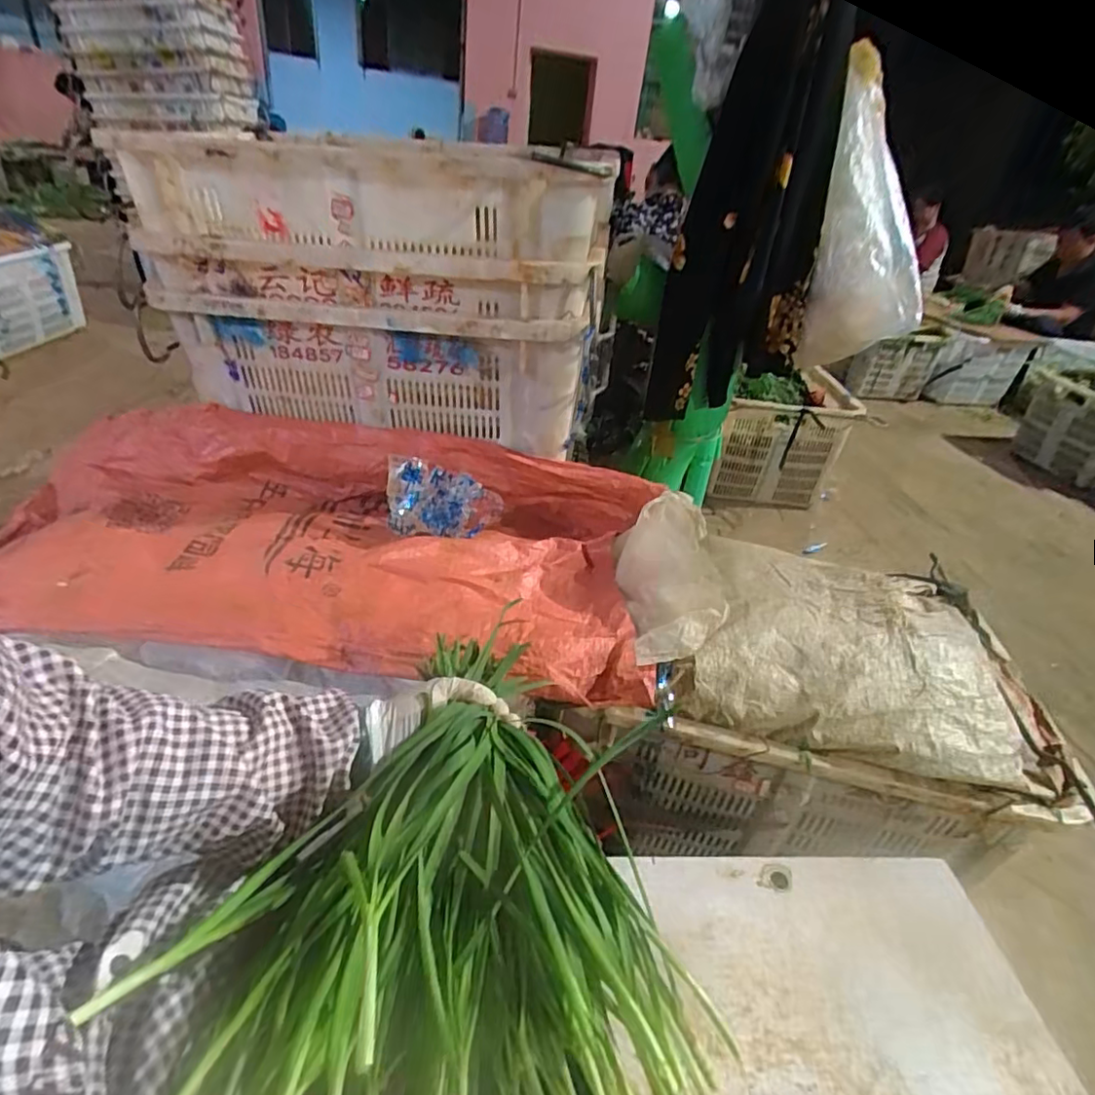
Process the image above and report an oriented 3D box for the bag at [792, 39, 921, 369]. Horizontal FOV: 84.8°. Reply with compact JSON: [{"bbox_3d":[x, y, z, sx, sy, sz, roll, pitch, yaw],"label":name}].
[{"bbox_3d":[0.544,-0.620,1.067,0.128,0.530,0.201,3,-2,-5],"label":"bag"}]

